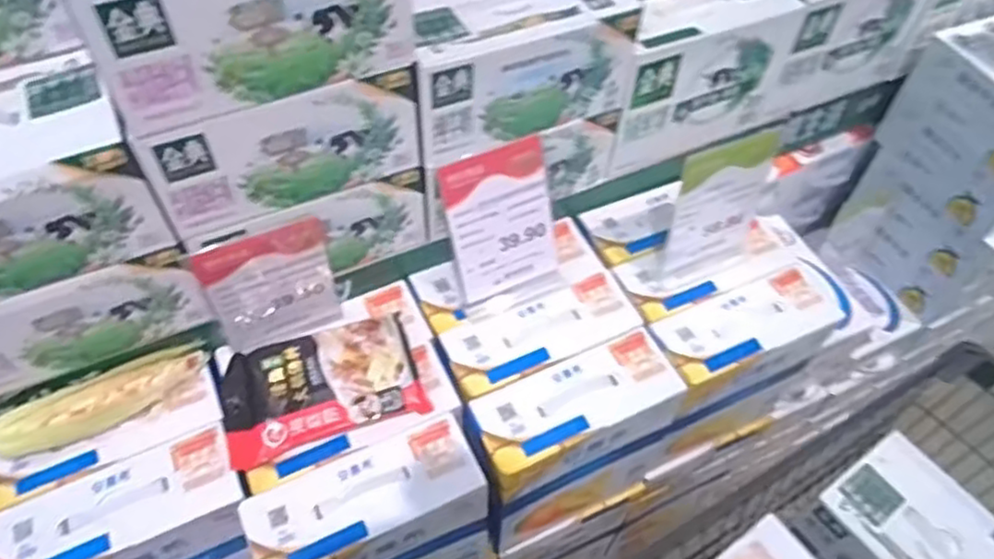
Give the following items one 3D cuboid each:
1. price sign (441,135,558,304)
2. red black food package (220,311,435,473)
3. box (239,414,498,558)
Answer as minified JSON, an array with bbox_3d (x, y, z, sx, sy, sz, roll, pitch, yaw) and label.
[{"bbox_3d":[0.006,-0.076,0.977,0.149,0.208,0.010,-20,31,-16],"label":"price sign"},{"bbox_3d":[-0.229,0.131,0.924,0.245,0.043,0.166,-14,53,-14],"label":"red black food package"},{"bbox_3d":[-0.160,0.359,0.982,0.279,0.344,0.107,-19,54,-18],"label":"box"}]

